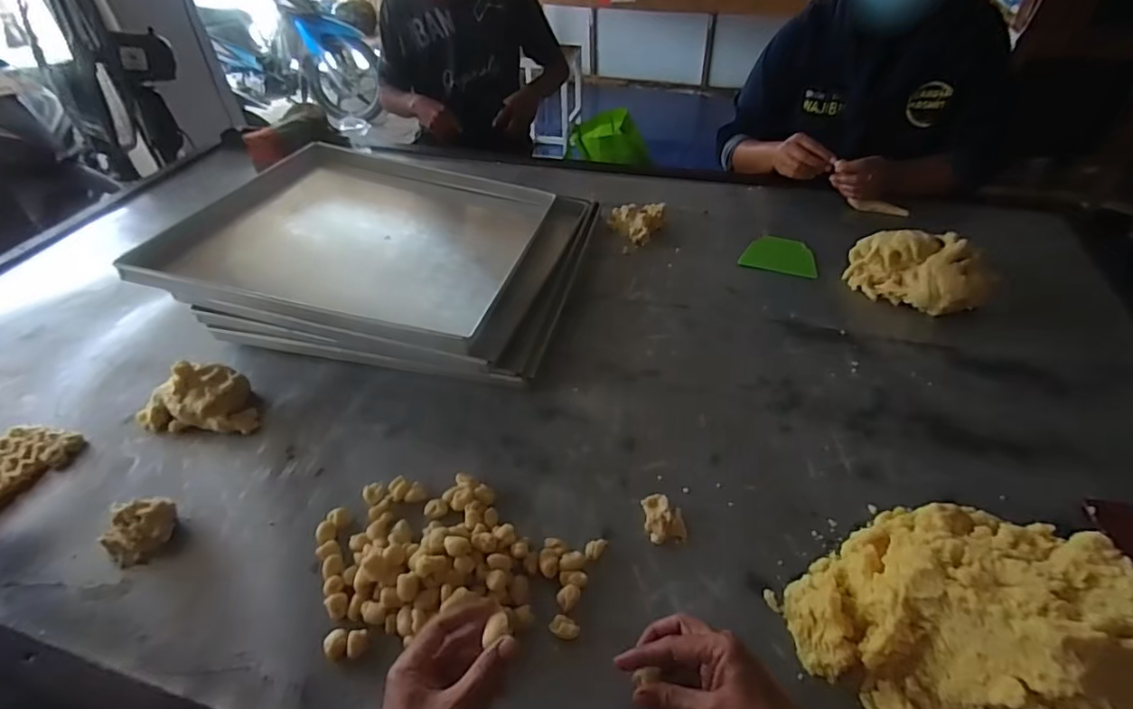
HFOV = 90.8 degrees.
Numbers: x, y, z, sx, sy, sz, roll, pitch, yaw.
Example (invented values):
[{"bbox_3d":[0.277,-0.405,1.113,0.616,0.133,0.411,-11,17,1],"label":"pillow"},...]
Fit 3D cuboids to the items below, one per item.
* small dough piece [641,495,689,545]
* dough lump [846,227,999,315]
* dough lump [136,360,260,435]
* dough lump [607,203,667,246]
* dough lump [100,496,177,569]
[{"bbox_3d":[0.105,0.174,0.595,0.041,0.019,0.048,-7,44,-3],"label":"small dough piece"},{"bbox_3d":[0.545,-0.131,0.864,0.196,0.087,0.107,24,50,26],"label":"dough lump"},{"bbox_3d":[-0.481,0.051,0.731,0.160,0.063,0.089,2,44,6],"label":"dough lump"},{"bbox_3d":[0.128,-0.259,1.051,0.095,0.030,0.093,28,52,29],"label":"dough lump"},{"bbox_3d":[-0.466,0.190,0.602,0.073,0.035,0.065,-9,44,-6],"label":"dough lump"}]

